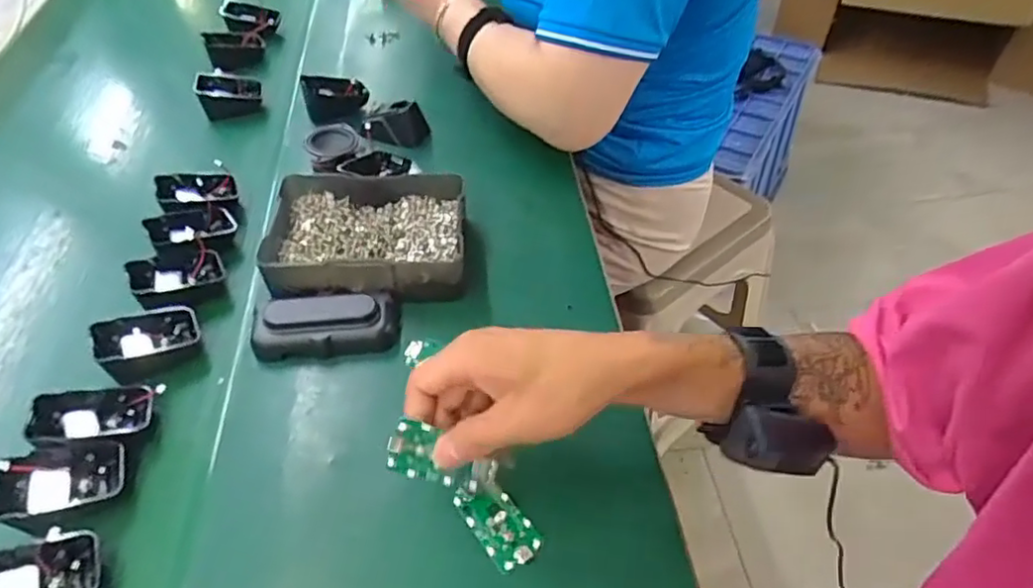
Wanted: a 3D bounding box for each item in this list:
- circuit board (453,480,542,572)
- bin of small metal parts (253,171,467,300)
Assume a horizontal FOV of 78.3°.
[{"bbox_3d":[-0.011,0.140,0.391,0.031,0.007,0.057,-32,56,-24],"label":"circuit board"},{"bbox_3d":[-0.124,-0.048,0.538,0.163,0.049,0.127,-1,49,0],"label":"bin of small metal parts"}]

